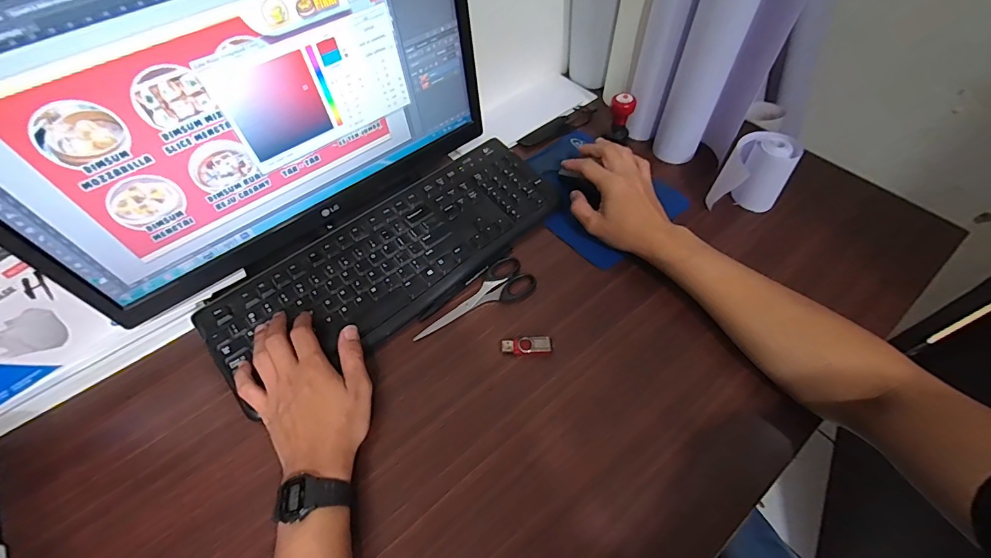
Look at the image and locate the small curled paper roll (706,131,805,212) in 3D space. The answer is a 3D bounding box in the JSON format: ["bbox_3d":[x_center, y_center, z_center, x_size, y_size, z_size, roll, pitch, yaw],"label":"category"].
[{"bbox_3d":[0.322,-0.123,0.536,0.073,0.107,0.074,-1,55,2],"label":"small curled paper roll"}]

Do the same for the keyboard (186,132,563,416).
[{"bbox_3d":[-0.119,-0.032,0.515,0.434,0.028,0.160,-32,60,-19],"label":"keyboard"}]

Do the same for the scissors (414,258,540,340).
[{"bbox_3d":[-0.024,0.026,0.490,0.151,0.009,0.054,-32,60,-18],"label":"scissors"}]

